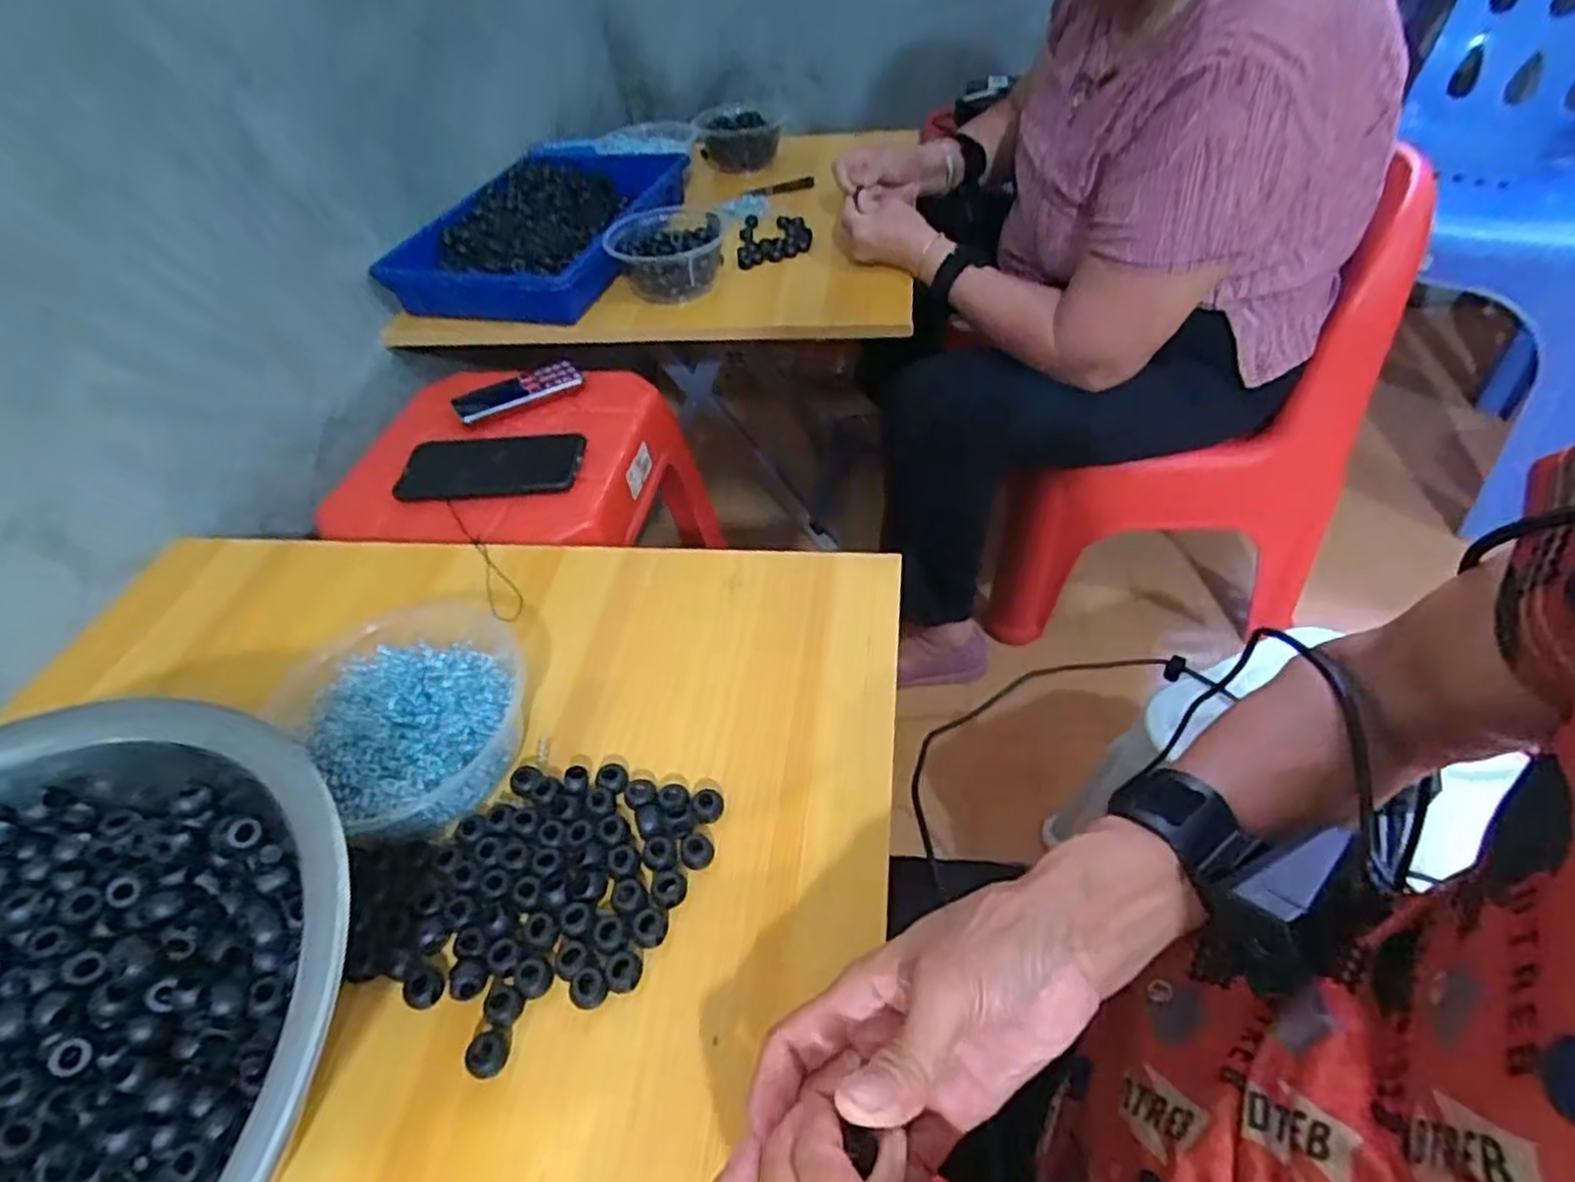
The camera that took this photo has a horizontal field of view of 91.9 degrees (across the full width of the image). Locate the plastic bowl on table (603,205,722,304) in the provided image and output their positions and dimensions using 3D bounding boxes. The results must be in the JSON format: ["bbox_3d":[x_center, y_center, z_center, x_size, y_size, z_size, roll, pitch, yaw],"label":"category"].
[{"bbox_3d":[-0.128,-0.362,0.822,0.113,0.071,0.114,-3,46,3],"label":"plastic bowl on table"}]

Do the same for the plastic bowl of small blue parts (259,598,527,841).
[{"bbox_3d":[-0.210,0.068,0.444,0.142,0.043,0.123,31,56,31],"label":"plastic bowl of small blue parts"}]

